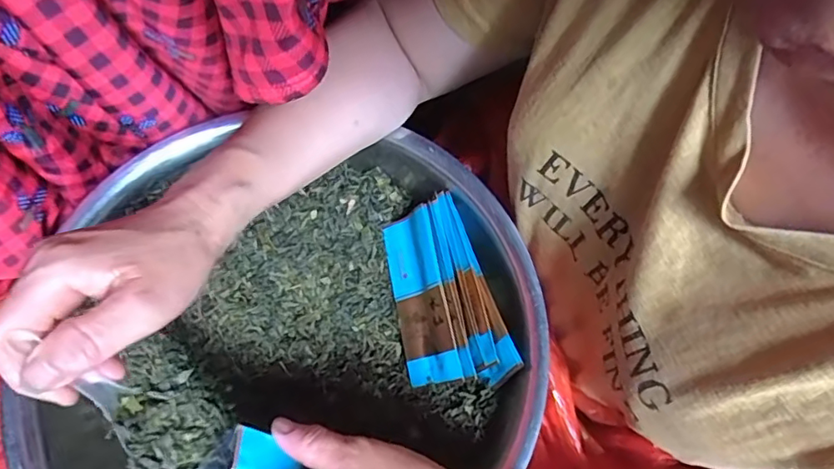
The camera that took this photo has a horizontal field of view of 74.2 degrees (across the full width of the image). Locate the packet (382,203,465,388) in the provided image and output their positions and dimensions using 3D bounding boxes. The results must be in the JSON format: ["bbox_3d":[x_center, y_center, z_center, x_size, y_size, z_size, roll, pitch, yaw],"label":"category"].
[{"bbox_3d":[0.002,0.047,0.414,0.005,0.053,0.127,3,69,-43],"label":"packet"}]

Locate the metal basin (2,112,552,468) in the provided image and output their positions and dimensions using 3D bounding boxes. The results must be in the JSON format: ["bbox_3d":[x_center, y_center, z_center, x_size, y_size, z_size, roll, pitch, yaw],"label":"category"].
[{"bbox_3d":[-0.075,0.088,0.398,0.310,0.106,0.313,0,67,-1],"label":"metal basin"}]

